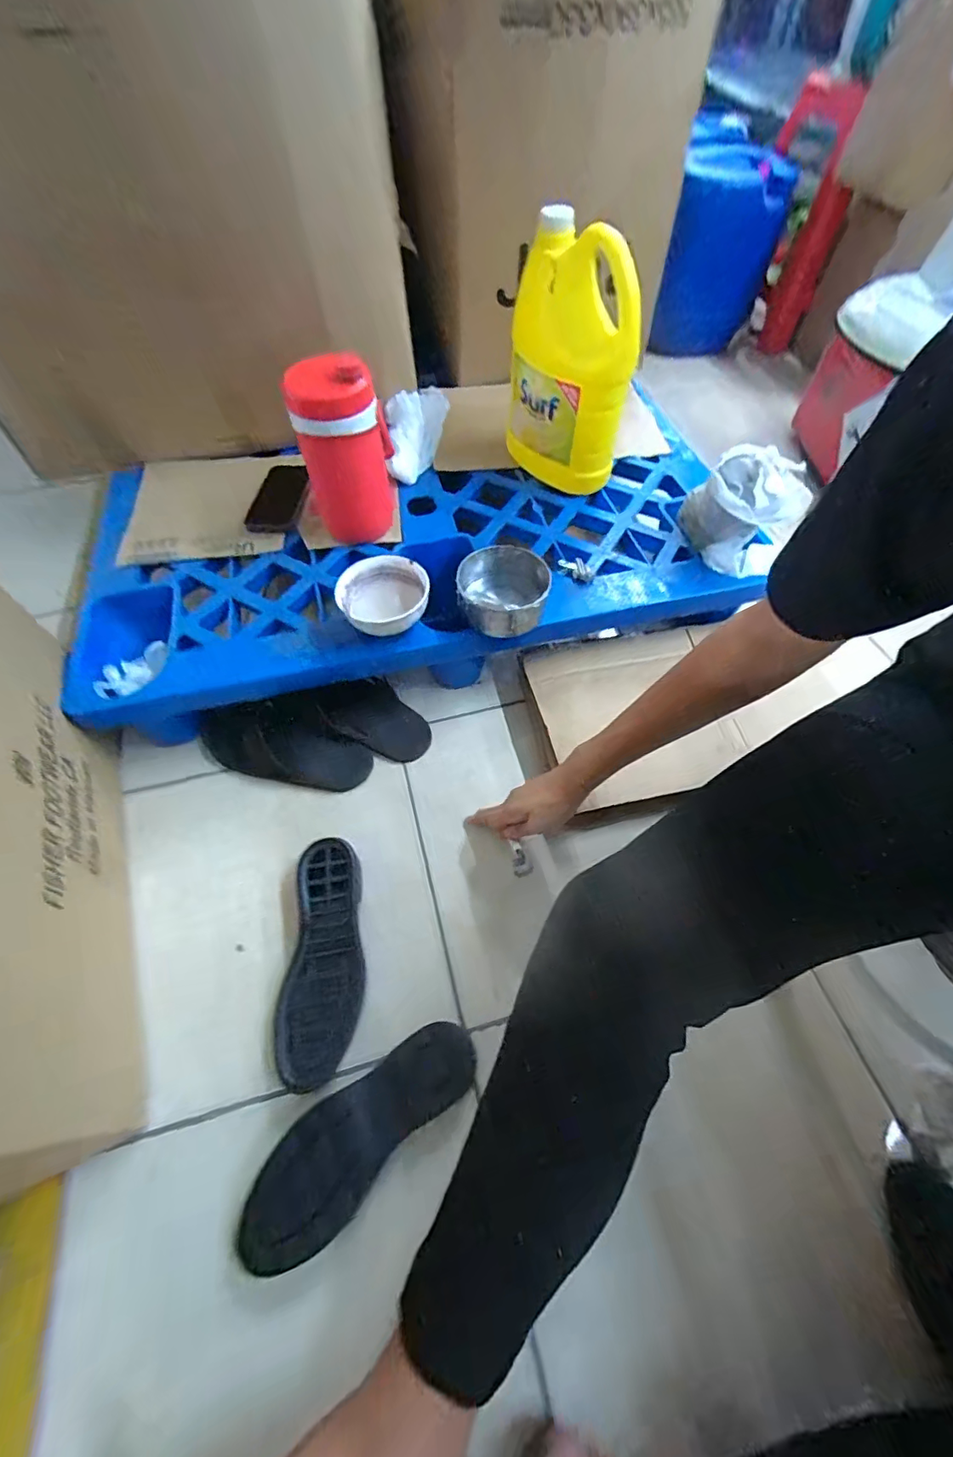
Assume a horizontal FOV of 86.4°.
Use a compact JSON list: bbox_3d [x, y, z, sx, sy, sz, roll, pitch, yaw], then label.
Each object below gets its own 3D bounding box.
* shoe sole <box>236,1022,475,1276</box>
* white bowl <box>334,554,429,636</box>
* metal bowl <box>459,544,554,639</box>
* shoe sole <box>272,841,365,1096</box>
[{"bbox_3d":[-0.111,0.390,0.494,0.246,0.030,0.085,-37,65,-21],"label":"shoe sole"},{"bbox_3d":[-0.116,-0.169,0.646,0.105,0.038,0.111,0,58,0],"label":"white bowl"},{"bbox_3d":[0.033,-0.178,0.673,0.112,0.064,0.126,-9,58,-5],"label":"metal bowl"},{"bbox_3d":[-0.172,0.256,0.580,0.085,0.029,0.247,-1,58,0],"label":"shoe sole"}]

